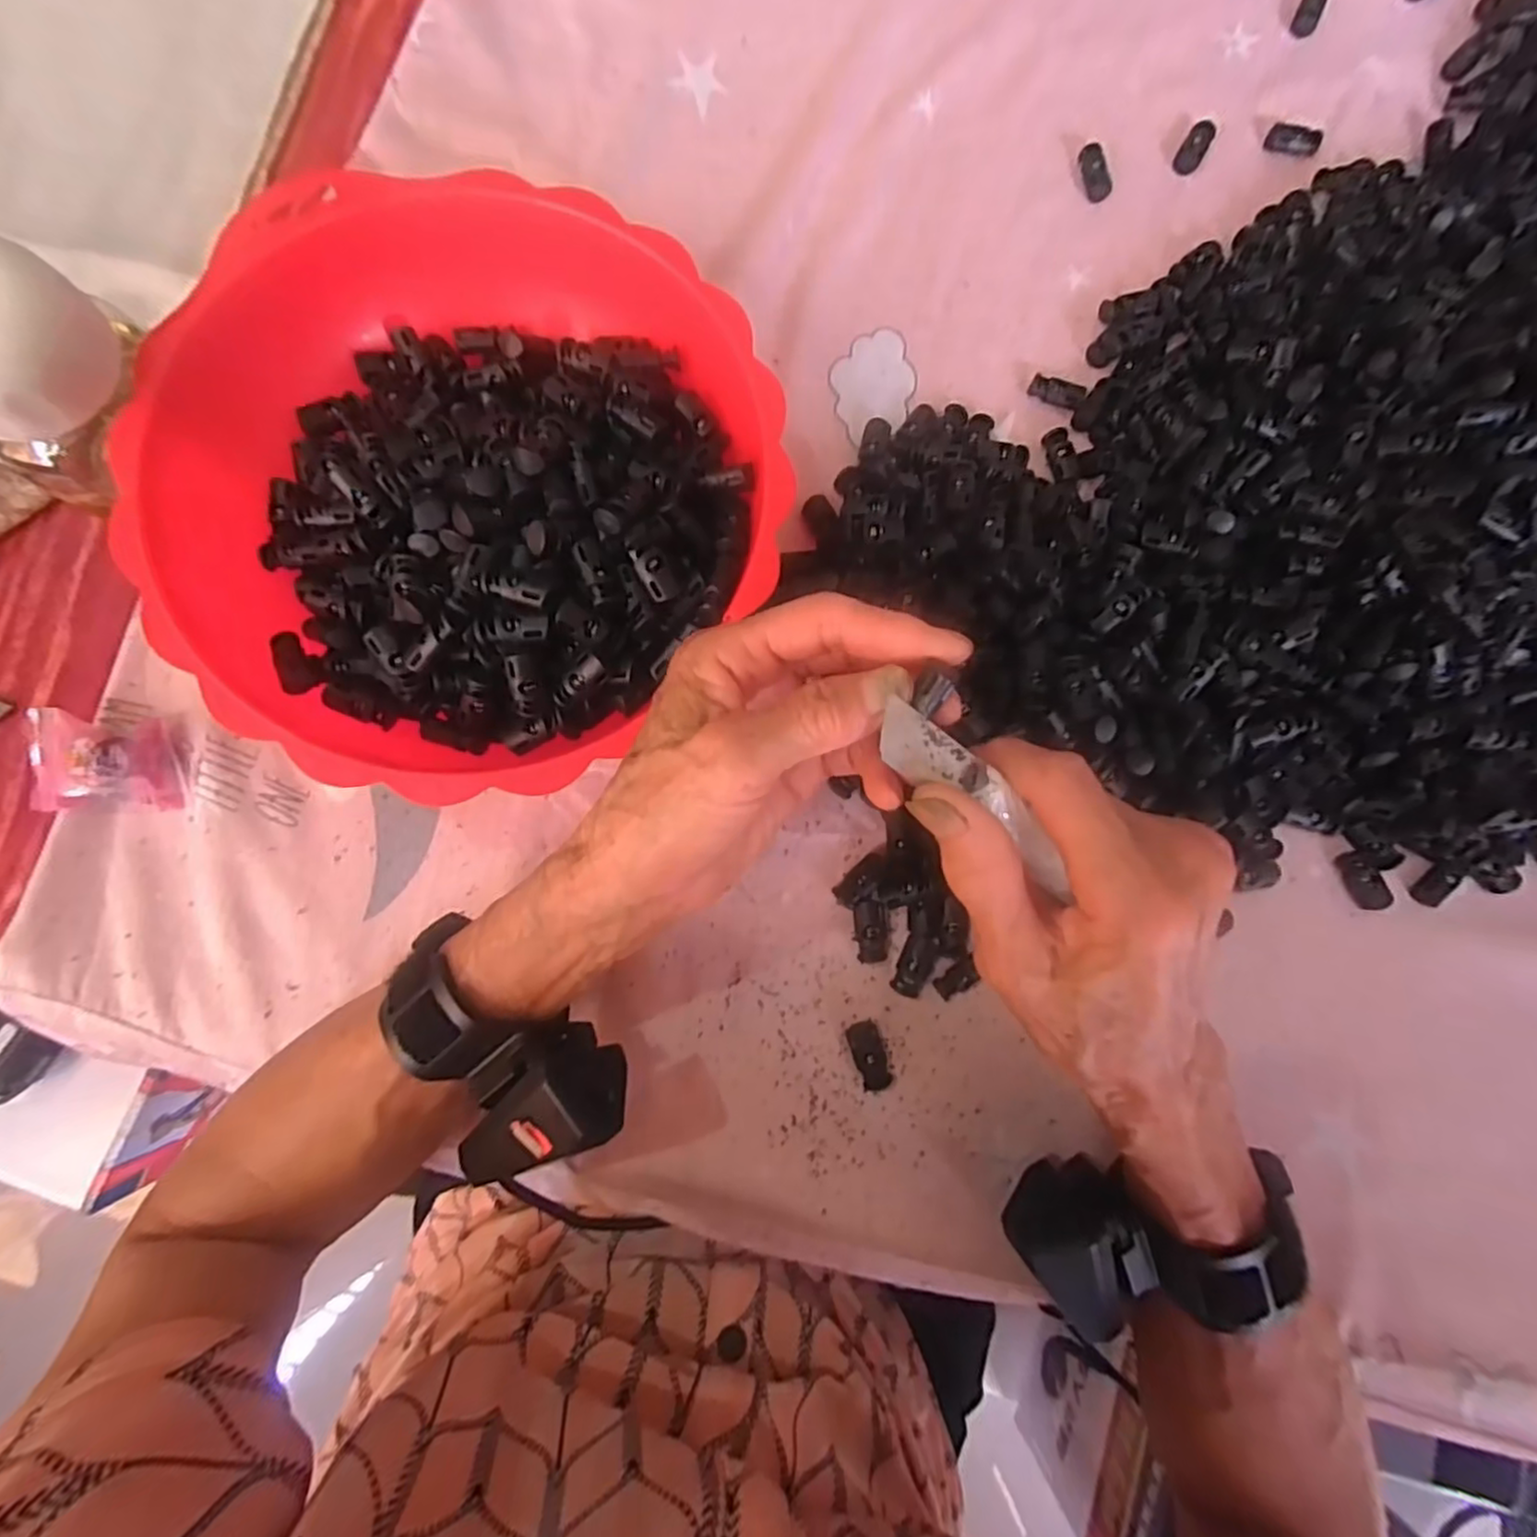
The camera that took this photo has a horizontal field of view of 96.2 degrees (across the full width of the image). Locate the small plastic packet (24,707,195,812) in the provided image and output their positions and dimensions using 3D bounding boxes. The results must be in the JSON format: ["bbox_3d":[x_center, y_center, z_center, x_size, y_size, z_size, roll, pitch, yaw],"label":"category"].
[{"bbox_3d":[-0.283,-0.003,0.297,0.057,0.023,0.040,-2,81,-3],"label":"small plastic packet"}]

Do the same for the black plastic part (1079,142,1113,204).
[{"bbox_3d":[0.179,-0.326,0.377,0.013,0.008,0.030,-16,82,-5],"label":"black plastic part"}]

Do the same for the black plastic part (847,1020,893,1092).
[{"bbox_3d":[0.045,0.127,0.304,0.014,0.006,0.029,-18,83,-6],"label":"black plastic part"}]

